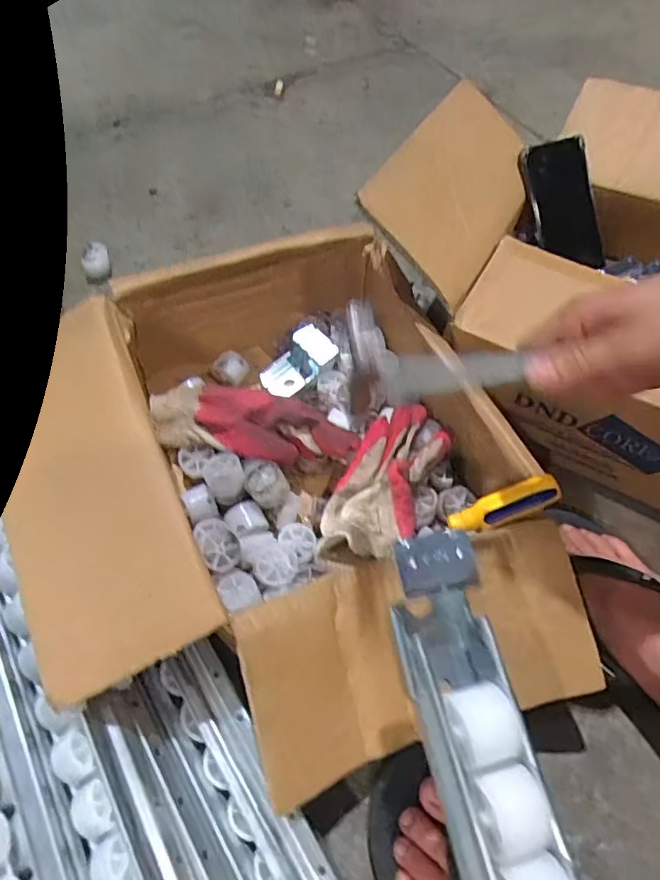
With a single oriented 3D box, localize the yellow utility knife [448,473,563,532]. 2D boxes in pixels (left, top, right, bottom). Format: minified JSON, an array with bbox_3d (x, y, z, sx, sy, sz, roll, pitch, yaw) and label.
[{"bbox_3d":[0.132,0.050,0.424,0.084,0.009,0.024,-24,59,17],"label":"yellow utility knife"}]

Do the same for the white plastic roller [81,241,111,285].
[{"bbox_3d":[-0.302,-0.229,0.716,0.034,0.031,0.043,-12,60,-11],"label":"white plastic roller"}]

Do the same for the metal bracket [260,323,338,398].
[{"bbox_3d":[-0.032,-0.083,0.599,0.078,0.043,0.046,-34,67,-22],"label":"metal bracket"}]

